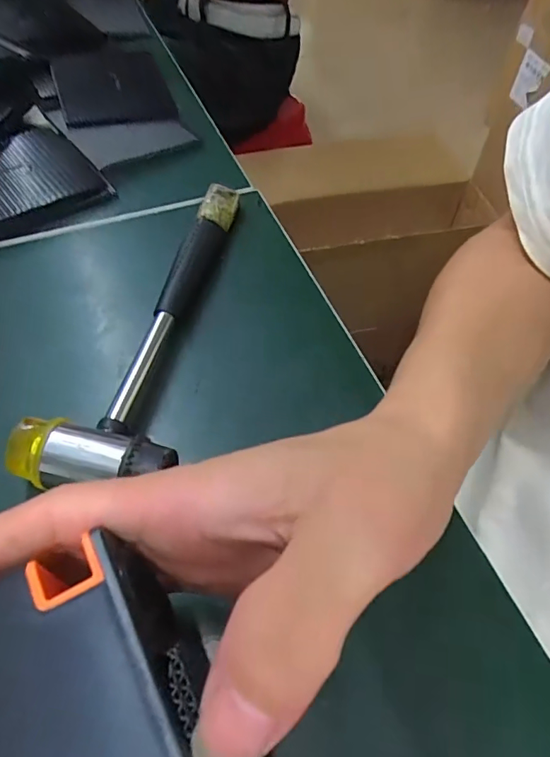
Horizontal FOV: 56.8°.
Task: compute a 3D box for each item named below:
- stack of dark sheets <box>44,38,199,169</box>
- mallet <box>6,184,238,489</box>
[{"bbox_3d":[-0.147,-0.254,0.462,0.105,0.020,0.172,-19,58,-15],"label":"stack of dark sheets"},{"bbox_3d":[-0.081,-0.044,0.315,0.080,0.028,0.238,6,55,1],"label":"mallet"}]

